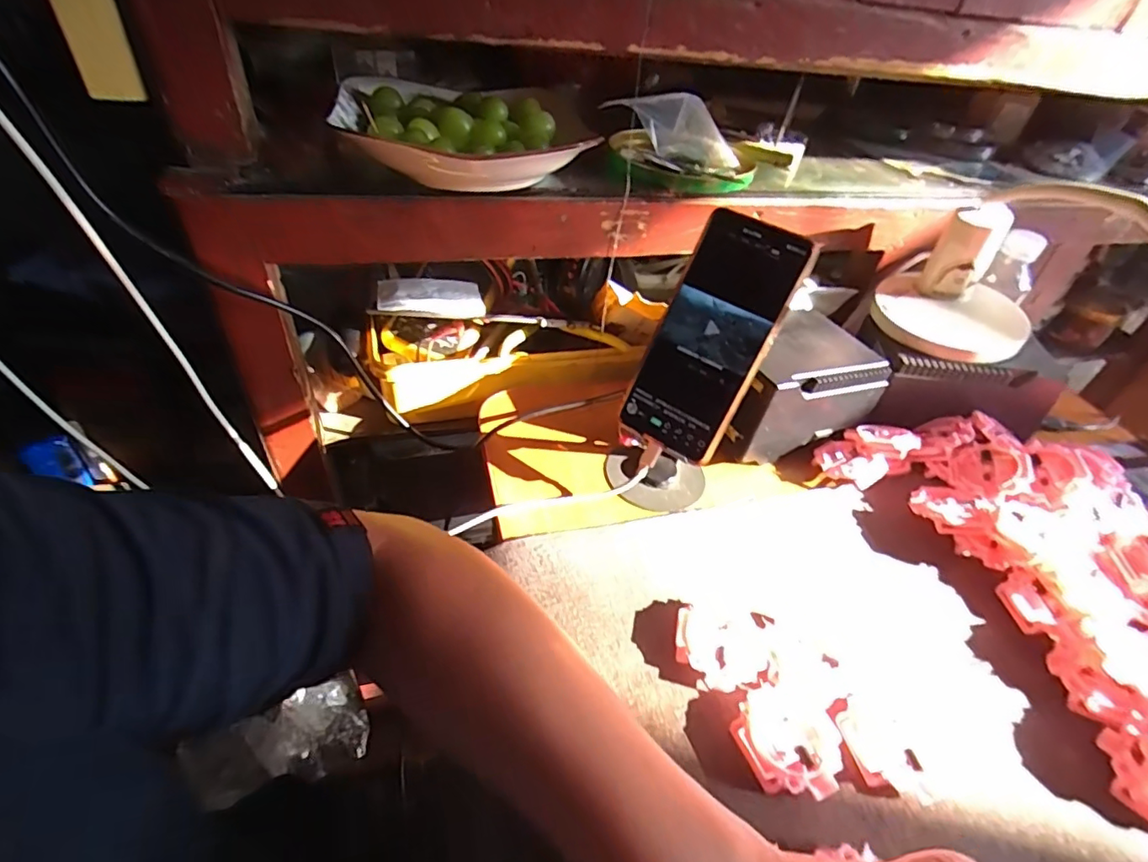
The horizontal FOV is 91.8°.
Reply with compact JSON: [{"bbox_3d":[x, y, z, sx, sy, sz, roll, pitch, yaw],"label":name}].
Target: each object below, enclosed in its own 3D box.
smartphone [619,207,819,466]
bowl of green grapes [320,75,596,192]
[{"bbox_3d":[0.094,-0.063,0.388,0.077,0.163,0.012,29,16,22],"label":"smartphone"},{"bbox_3d":[-0.079,-0.230,0.433,0.191,0.039,0.180,4,42,-4],"label":"bowl of green grapes"}]

